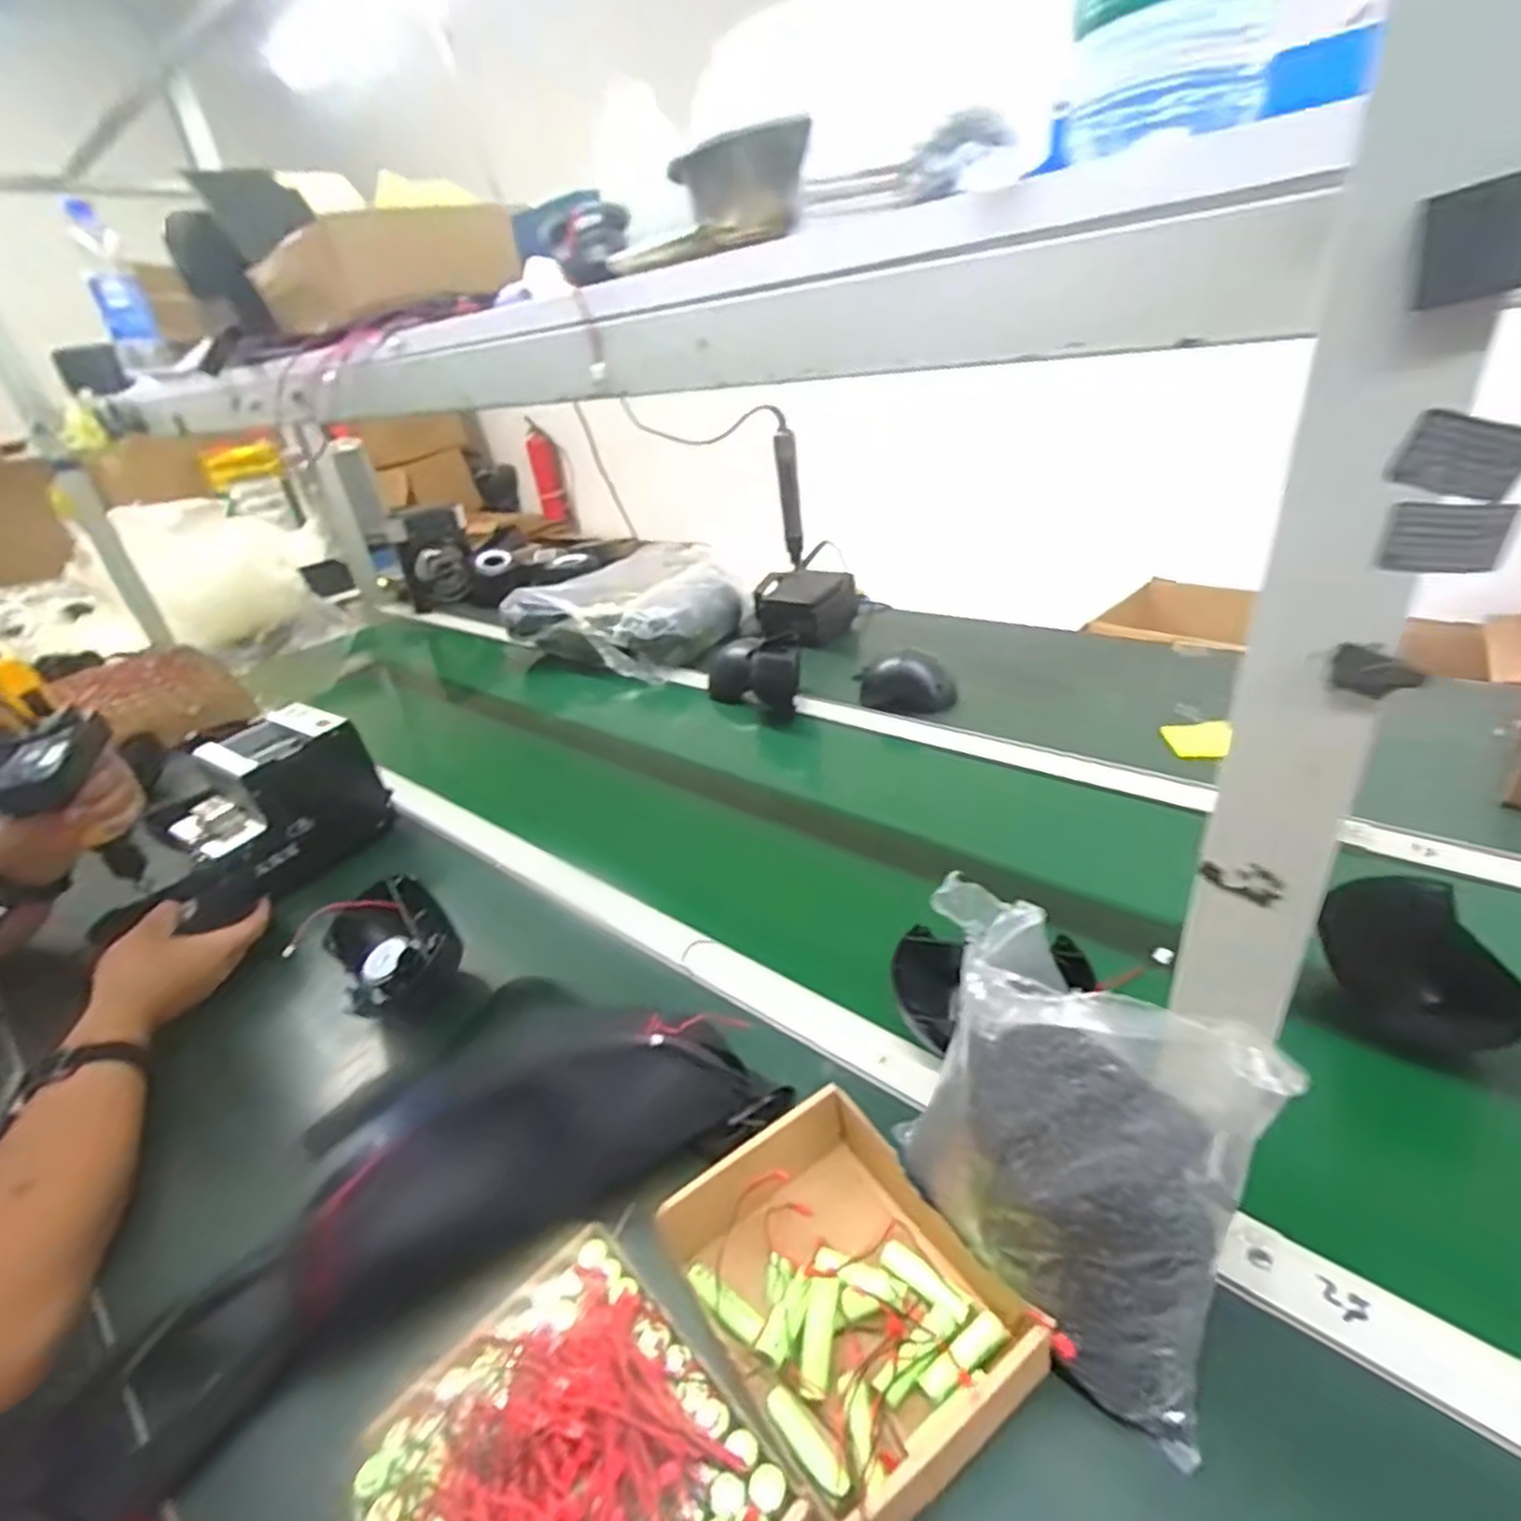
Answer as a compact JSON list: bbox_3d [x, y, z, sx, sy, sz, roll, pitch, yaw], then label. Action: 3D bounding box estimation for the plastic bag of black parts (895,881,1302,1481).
[{"bbox_3d":[0.146,0.185,0.353,0.088,0.203,0.161,-23,33,-26],"label":"plastic bag of black parts"}]

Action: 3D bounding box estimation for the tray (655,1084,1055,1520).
[{"bbox_3d":[0.043,0.275,0.385,0.134,0.056,0.176,-23,33,-26],"label":"tray"}]

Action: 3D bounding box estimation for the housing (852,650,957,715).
[{"bbox_3d":[0.202,-0.111,1.030,0.132,0.068,0.081,-2,30,10],"label":"housing"}]

